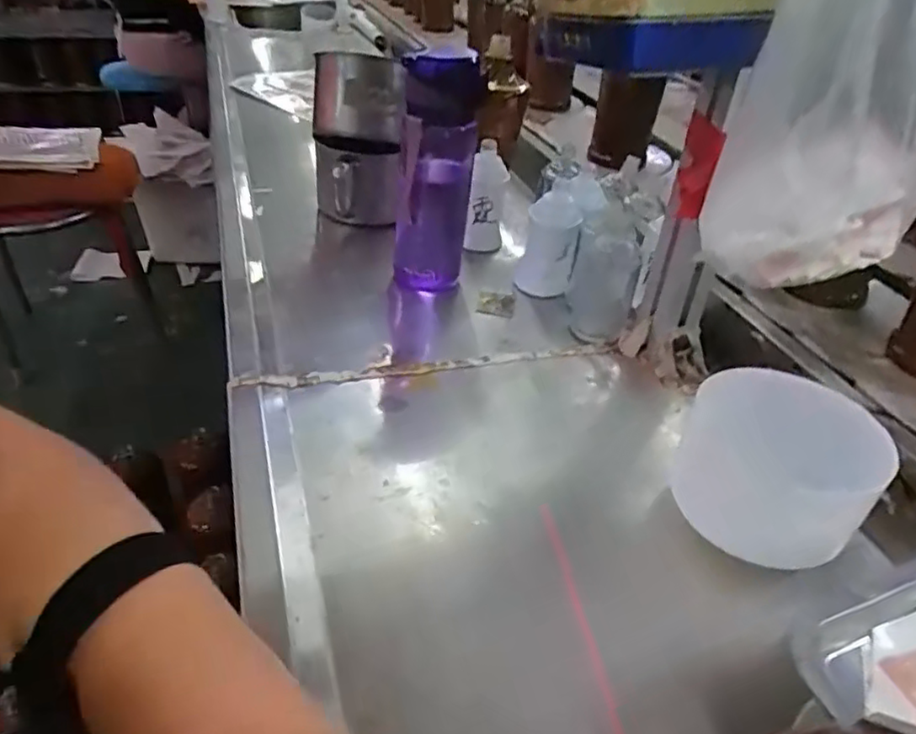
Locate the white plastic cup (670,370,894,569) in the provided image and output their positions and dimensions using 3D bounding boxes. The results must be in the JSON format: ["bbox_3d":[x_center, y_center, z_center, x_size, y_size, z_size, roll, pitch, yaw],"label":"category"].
[{"bbox_3d":[0.211,0.065,0.437,0.121,0.082,0.105,25,42,22],"label":"white plastic cup"}]

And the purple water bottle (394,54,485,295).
[{"bbox_3d":[-0.021,-0.185,0.634,0.073,0.222,0.085,5,39,-1],"label":"purple water bottle"}]

